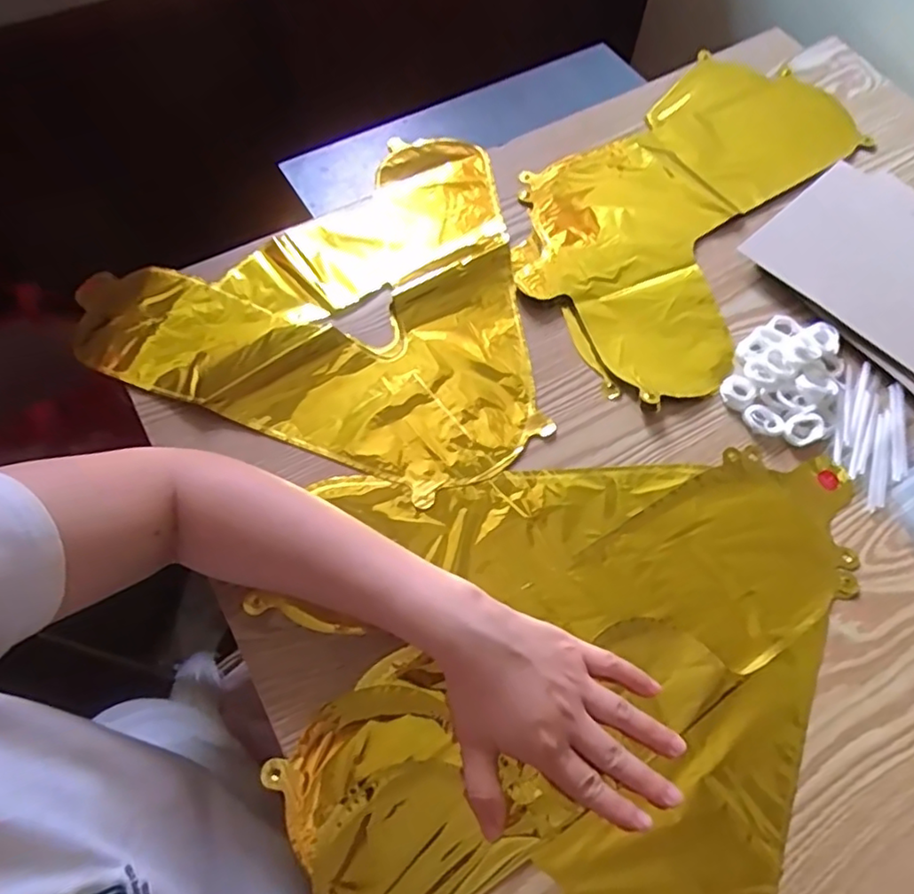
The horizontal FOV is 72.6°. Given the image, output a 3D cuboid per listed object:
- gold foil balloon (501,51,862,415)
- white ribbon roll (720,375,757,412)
[{"bbox_3d":[0.204,-0.226,0.564,0.222,0.009,0.408,35,68,13],"label":"gold foil balloon"},{"bbox_3d":[0.214,-0.041,0.473,0.026,0.006,0.025,1,64,-2],"label":"white ribbon roll"}]

